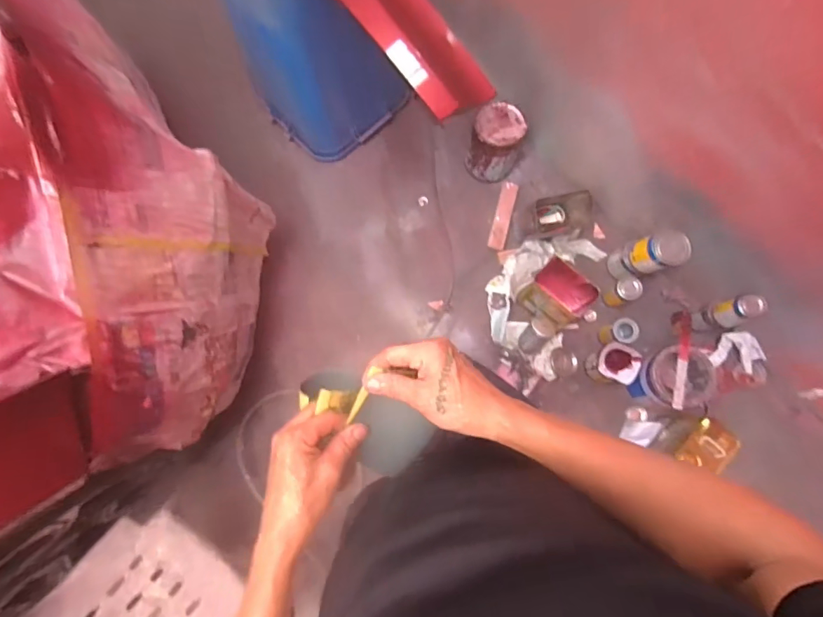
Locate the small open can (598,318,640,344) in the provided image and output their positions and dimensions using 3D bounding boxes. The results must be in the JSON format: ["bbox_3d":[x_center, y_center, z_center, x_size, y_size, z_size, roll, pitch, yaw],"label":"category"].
[{"bbox_3d":[0.631,0.071,1.389,0.080,0.110,0.073,0,81,-2],"label":"small open can"}]

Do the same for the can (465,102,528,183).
[{"bbox_3d":[0.267,-0.522,1.440,0.159,0.220,0.167,0,83,-3],"label":"can"}]

